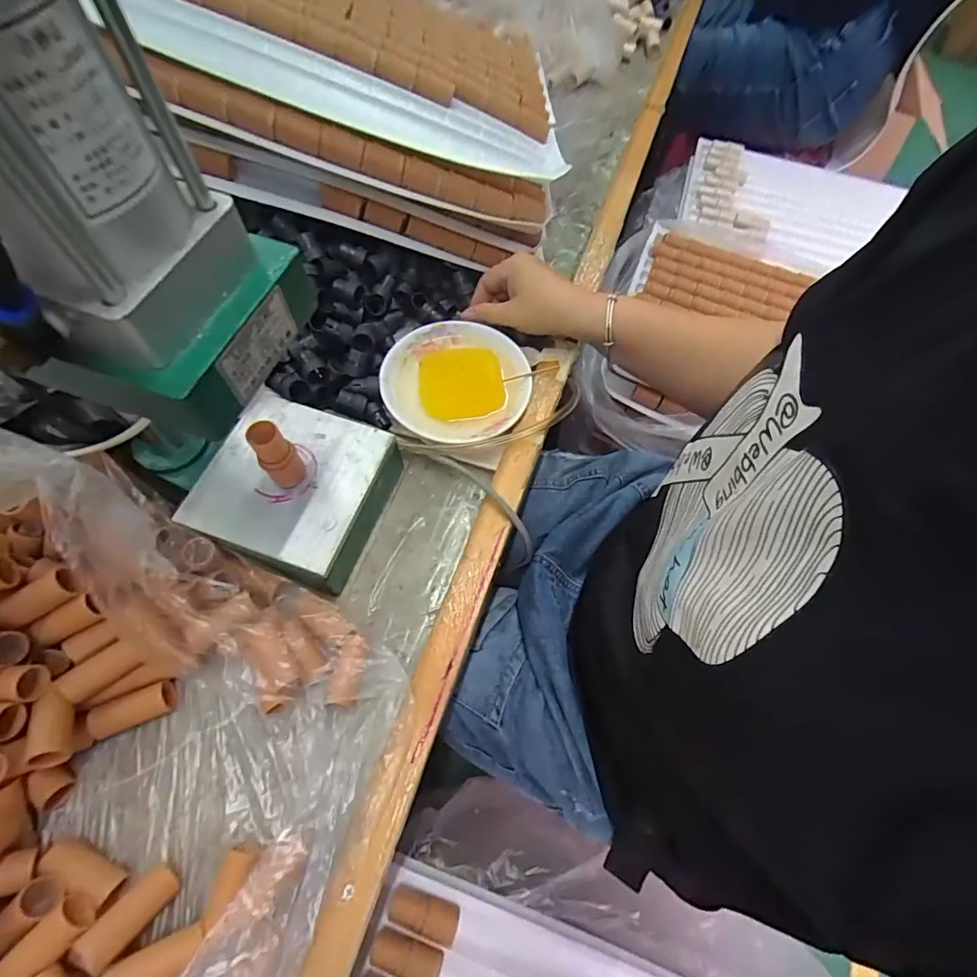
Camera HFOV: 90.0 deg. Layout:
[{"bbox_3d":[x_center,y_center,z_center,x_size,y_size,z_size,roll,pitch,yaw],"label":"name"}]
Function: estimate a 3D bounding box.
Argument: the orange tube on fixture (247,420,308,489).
[{"bbox_3d":[-0.146,-0.023,0.341,0.024,0.054,0.023,-25,68,-15],"label":"orange tube on fixture"}]

